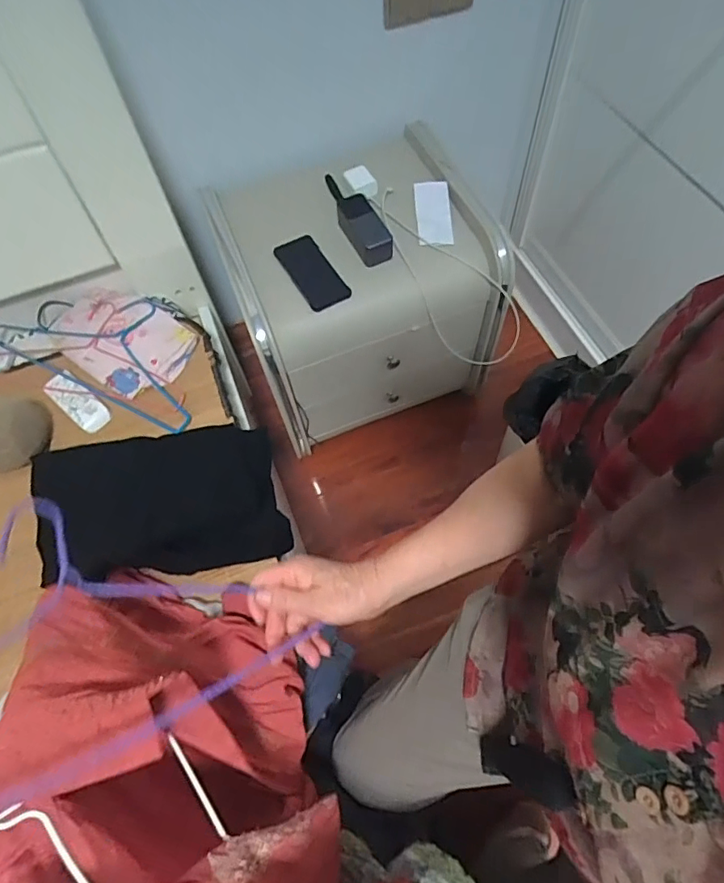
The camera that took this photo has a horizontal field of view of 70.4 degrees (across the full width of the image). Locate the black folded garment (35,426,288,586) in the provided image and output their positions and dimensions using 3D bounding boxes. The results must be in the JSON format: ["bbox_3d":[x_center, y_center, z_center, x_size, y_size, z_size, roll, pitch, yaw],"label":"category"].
[{"bbox_3d":[-0.301,0.094,0.773,0.369,0.049,0.232,-8,63,-1],"label":"black folded garment"}]

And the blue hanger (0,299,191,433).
[{"bbox_3d":[-0.437,-0.179,0.901,0.422,0.016,0.206,24,67,14],"label":"blue hanger"}]

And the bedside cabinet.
[{"bbox_3d":[-0.009,-0.326,1.114,0.485,0.384,0.441,-19,64,-7],"label":"bedside cabinet"}]

